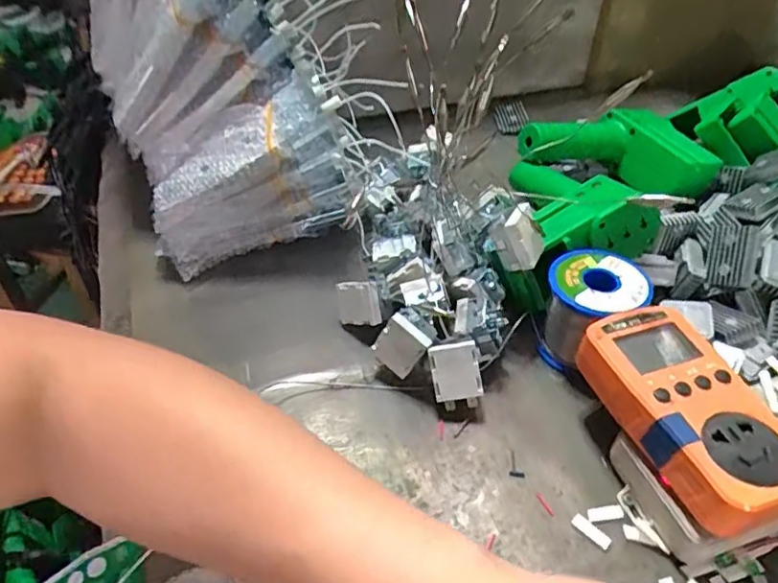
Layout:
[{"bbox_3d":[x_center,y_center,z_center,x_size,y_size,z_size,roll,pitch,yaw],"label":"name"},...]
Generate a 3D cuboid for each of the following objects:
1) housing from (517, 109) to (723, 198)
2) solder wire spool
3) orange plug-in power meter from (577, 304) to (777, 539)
[{"bbox_3d":[0.204,-0.121,0.530,0.144,0.044,0.101,-16,46,-16],"label":"housing"},{"bbox_3d":[0.140,0.014,0.416,0.064,0.066,0.059,0,43,0],"label":"solder wire spool"},{"bbox_3d":[0.163,0.066,0.325,0.061,0.031,0.124,-15,45,-15],"label":"orange plug-in power meter"}]

